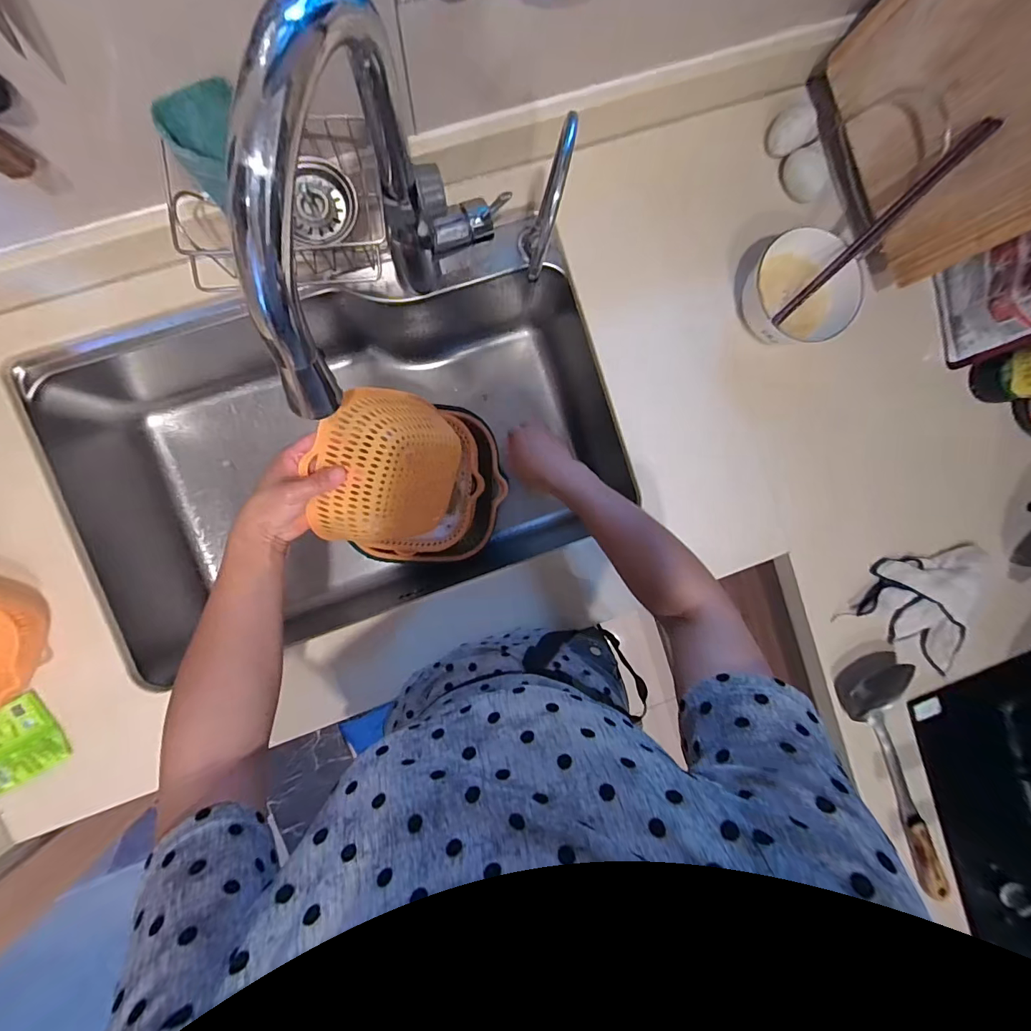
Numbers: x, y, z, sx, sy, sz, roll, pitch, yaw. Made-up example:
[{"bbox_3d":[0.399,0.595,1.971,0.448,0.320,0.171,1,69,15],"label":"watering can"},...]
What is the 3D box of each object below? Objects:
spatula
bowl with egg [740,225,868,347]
[{"bbox_3d":[0.546,0.356,0.621,0.088,0.026,0.351,-24,95,-3],"label":"spatula"},{"bbox_3d":[0.341,-0.271,0.545,0.107,0.069,0.122,-16,94,-4],"label":"bowl with egg"}]

